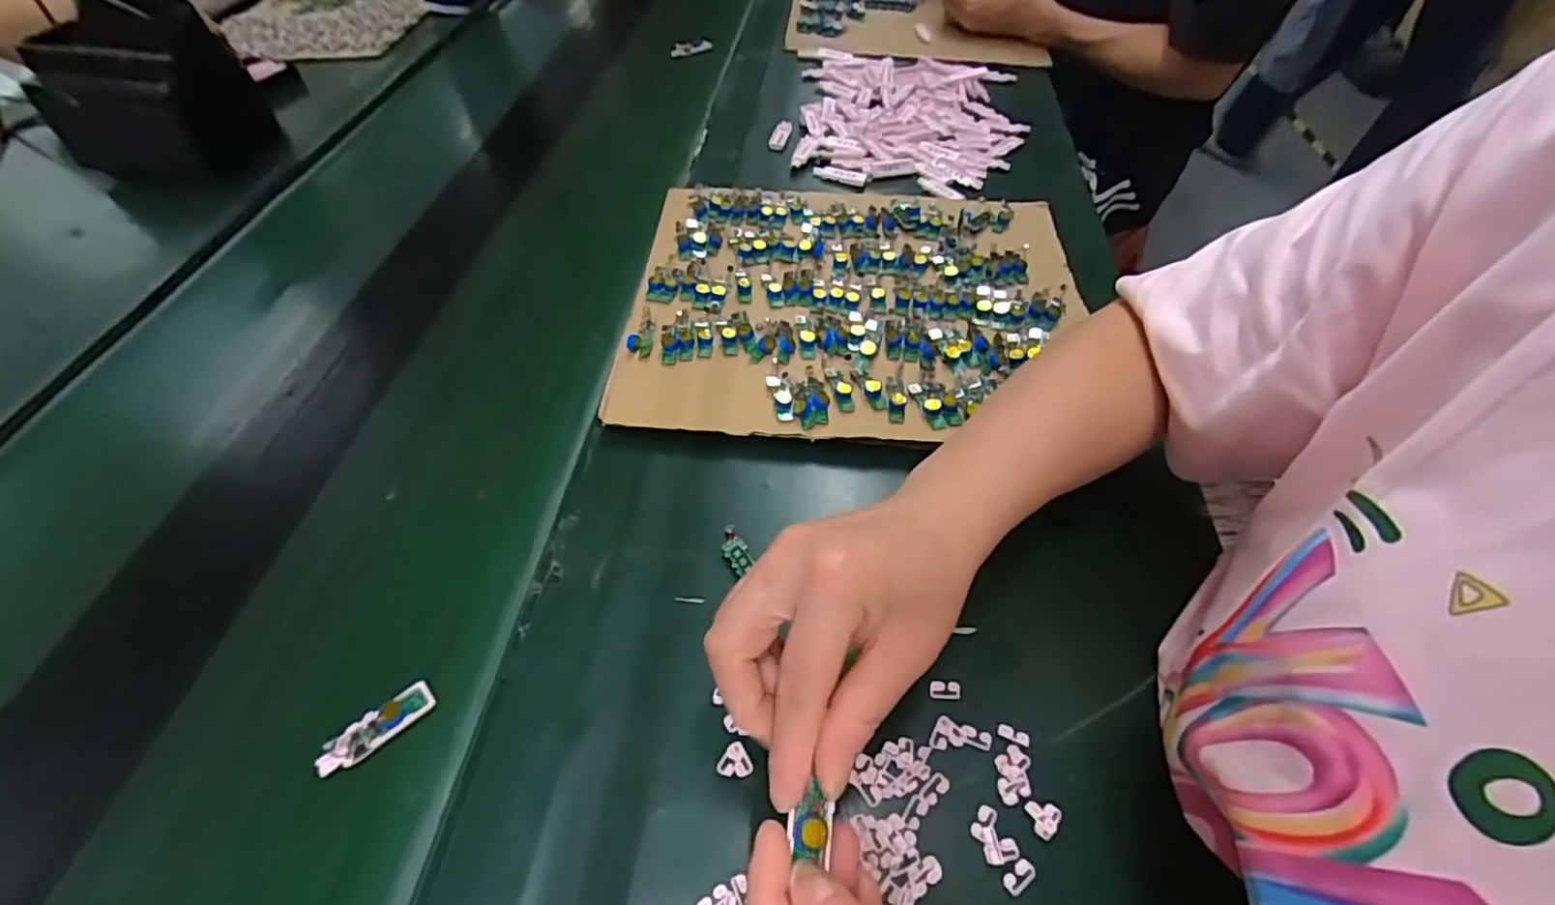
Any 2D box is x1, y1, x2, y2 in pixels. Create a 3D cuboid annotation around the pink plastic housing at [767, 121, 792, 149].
[{"bbox_3d":[0.003,-0.345,0.713,0.018,0.011,0.046,8,53,9],"label":"pink plastic housing"}]

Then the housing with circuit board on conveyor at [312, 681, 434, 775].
[{"bbox_3d":[-0.199,0.137,0.325,0.054,0.008,0.018,-34,59,-24],"label":"housing with circuit board on conveyor"}]

